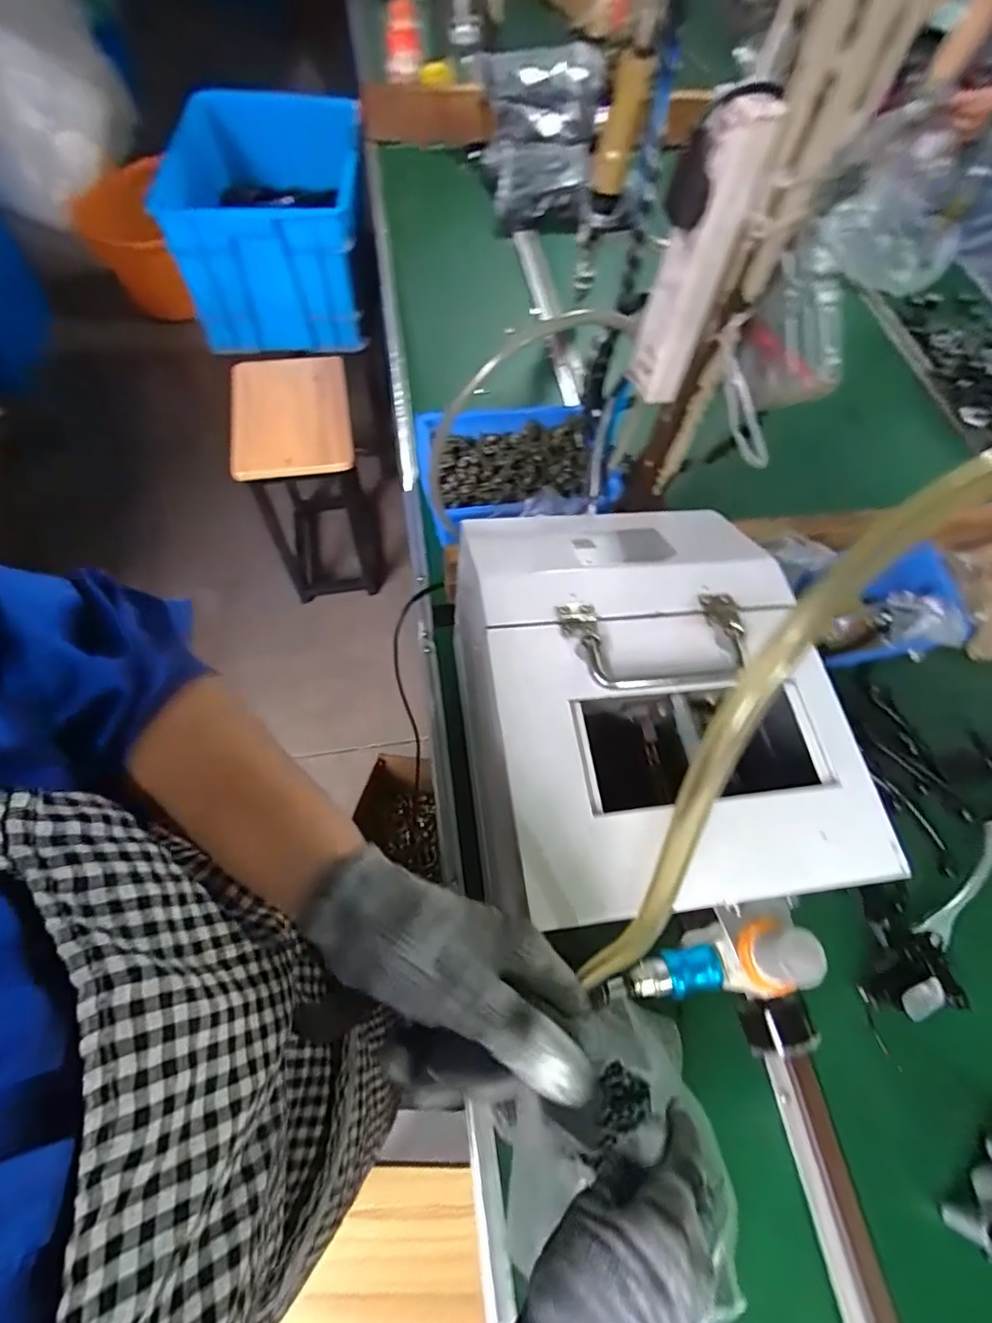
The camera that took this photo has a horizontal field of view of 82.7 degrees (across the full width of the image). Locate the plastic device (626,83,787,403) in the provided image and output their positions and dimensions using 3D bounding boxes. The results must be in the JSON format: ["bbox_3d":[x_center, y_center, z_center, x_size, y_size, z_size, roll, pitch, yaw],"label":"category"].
[{"bbox_3d":[0.146,-0.301,0.432,0.058,0.185,0.053,17,64,5],"label":"plastic device"}]

